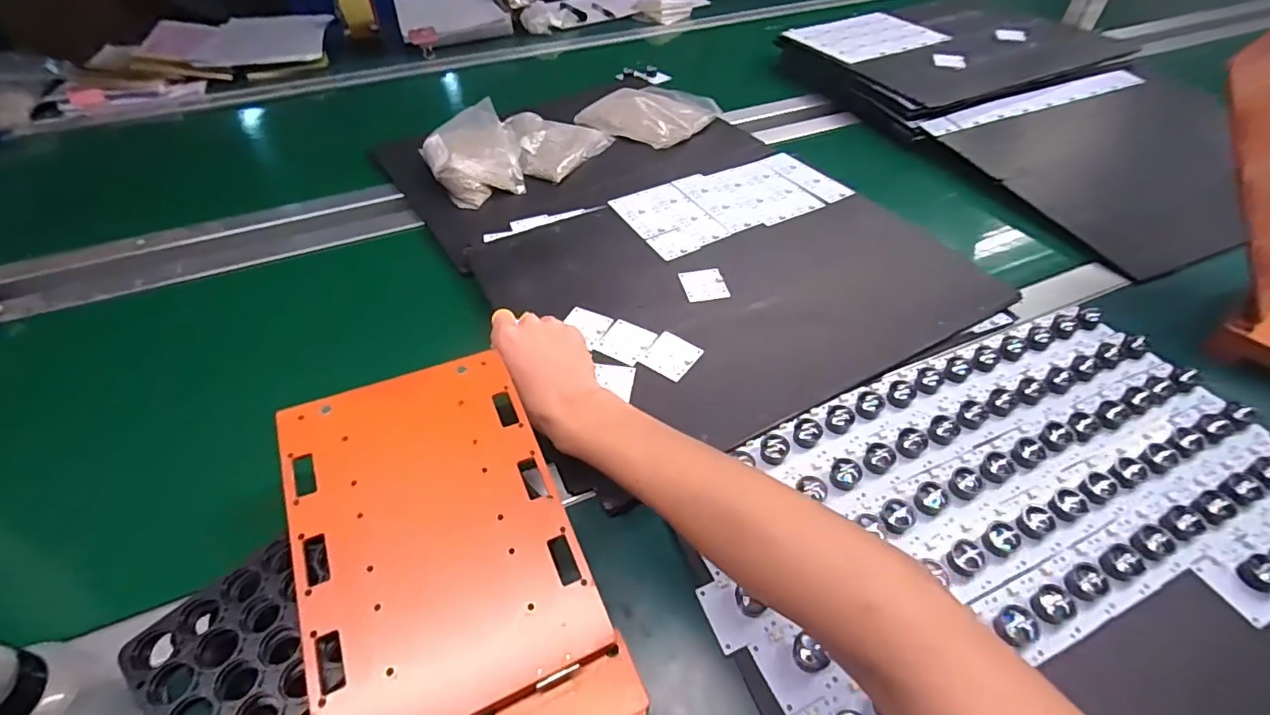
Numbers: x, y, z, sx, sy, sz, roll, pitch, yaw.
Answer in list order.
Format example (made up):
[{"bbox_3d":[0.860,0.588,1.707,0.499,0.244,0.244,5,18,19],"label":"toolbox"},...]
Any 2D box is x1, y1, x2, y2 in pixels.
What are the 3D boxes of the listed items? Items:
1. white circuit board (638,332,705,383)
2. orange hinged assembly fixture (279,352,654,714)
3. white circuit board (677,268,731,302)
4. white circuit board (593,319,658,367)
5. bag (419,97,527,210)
[{"bbox_3d":[0.035,-0.002,0.514,0.044,0.004,0.049,28,55,23],"label":"white circuit board"},{"bbox_3d":[-0.080,0.190,0.292,0.163,0.034,0.451,-21,59,-16],"label":"orange hinged assembly fixture"},{"bbox_3d":[0.073,-0.077,0.575,0.043,0.004,0.047,-9,49,-7],"label":"white circuit board"},{"bbox_3d":[-0.008,-0.016,0.526,0.046,0.004,0.047,23,53,20],"label":"white circuit board"},{"bbox_3d":[-0.224,-0.282,0.745,0.122,0.047,0.183,-17,50,-14],"label":"bag"}]

